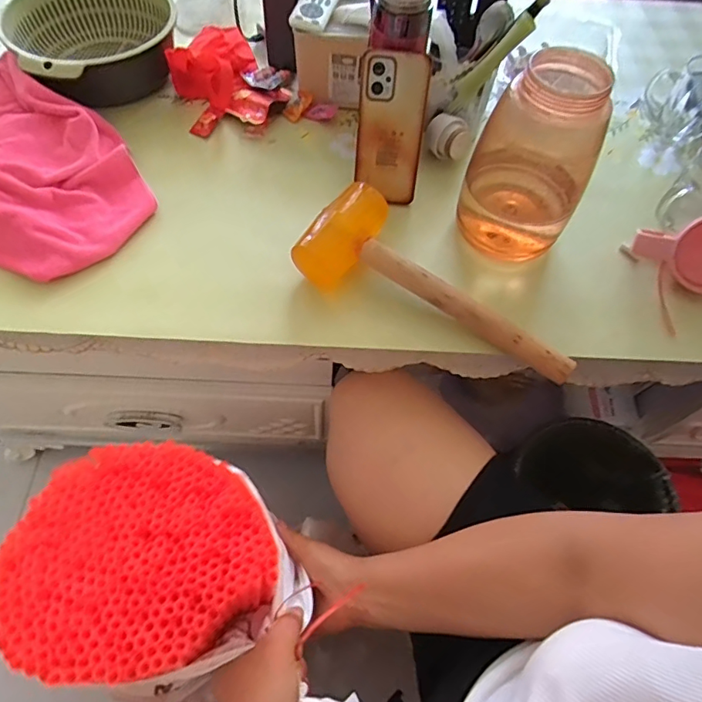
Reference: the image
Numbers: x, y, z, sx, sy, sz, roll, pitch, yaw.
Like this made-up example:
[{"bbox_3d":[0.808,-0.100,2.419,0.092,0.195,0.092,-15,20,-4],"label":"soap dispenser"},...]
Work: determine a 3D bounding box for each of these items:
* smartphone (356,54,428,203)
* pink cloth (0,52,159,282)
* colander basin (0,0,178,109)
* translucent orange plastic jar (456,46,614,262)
[{"bbox_3d":[0.045,-0.255,0.583,0.073,0.159,0.015,4,32,1],"label":"smartphone"},{"bbox_3d":[-0.422,-0.268,0.619,0.211,0.050,0.448,-37,69,-22],"label":"pink cloth"},{"bbox_3d":[-0.356,-0.430,0.702,0.218,0.080,0.186,-38,69,-22],"label":"colander basin"},{"bbox_3d":[0.193,-0.201,0.537,0.121,0.194,0.103,28,62,12],"label":"translucent orange plastic jar"}]

